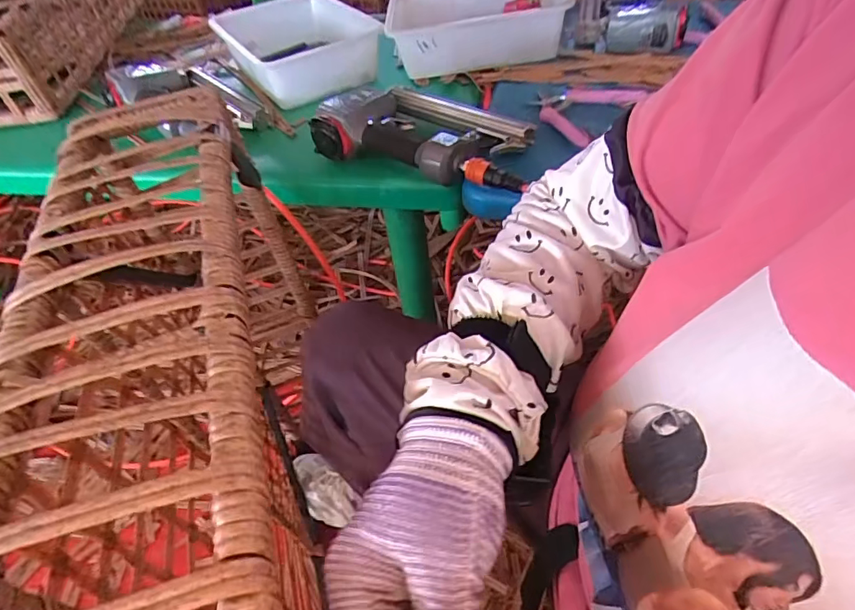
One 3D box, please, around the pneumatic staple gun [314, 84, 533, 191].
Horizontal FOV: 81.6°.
[{"bbox_3d":[0.003,-0.216,0.596,0.265,0.048,0.141,17,52,20],"label":"pneumatic staple gun"}]

